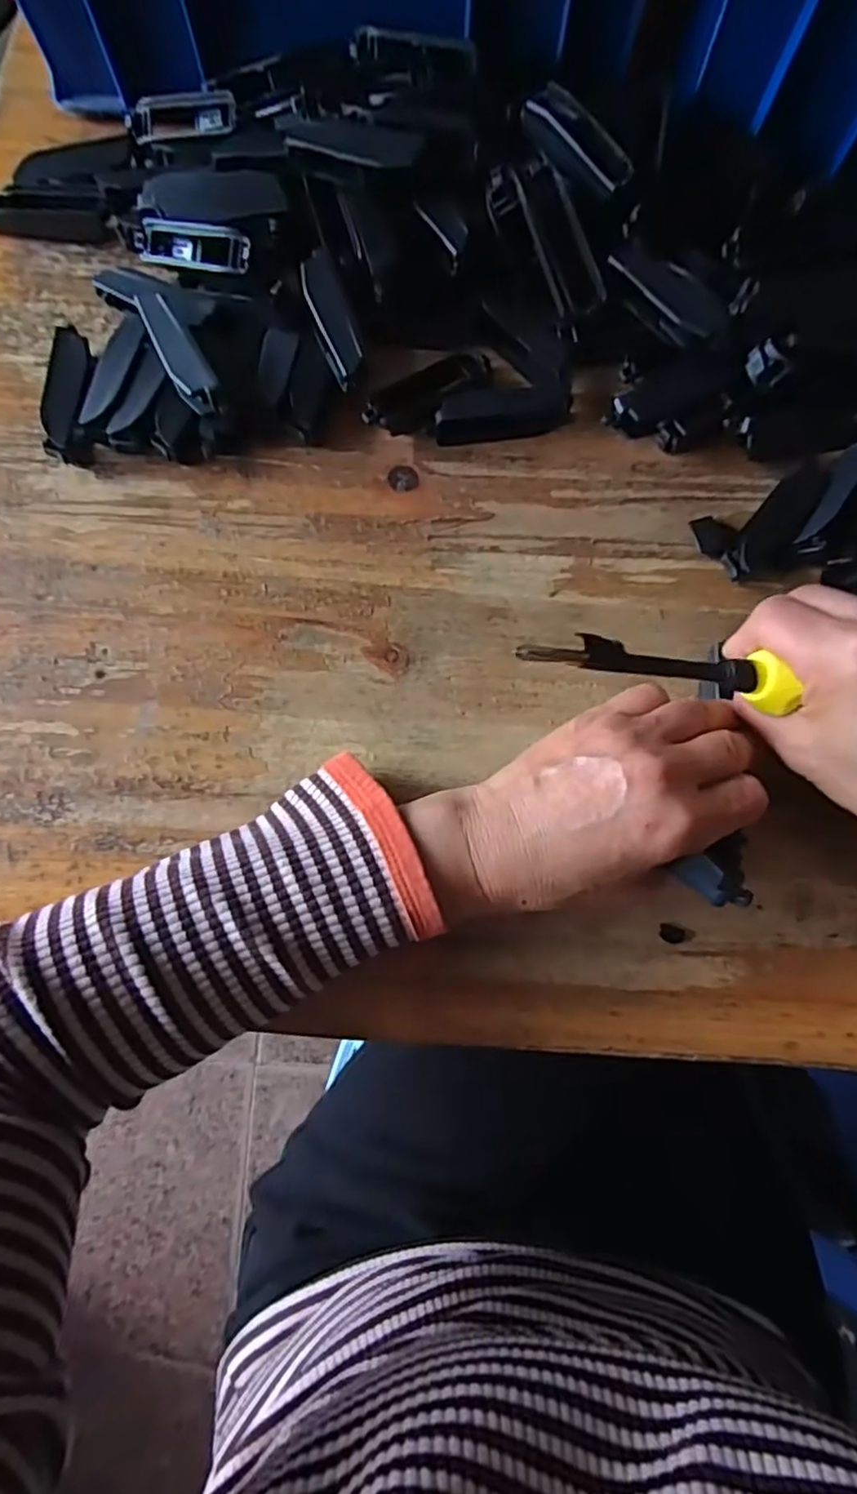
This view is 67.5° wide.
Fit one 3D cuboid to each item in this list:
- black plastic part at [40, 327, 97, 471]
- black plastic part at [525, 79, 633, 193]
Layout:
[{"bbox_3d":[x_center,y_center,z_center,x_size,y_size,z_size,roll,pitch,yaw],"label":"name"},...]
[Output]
[{"bbox_3d":[-0.178,-0.176,0.321,0.020,0.018,0.069,2,77,0],"label":"black plastic part"},{"bbox_3d":[0.070,-0.294,0.315,0.023,0.014,0.066,-33,81,-7],"label":"black plastic part"}]

